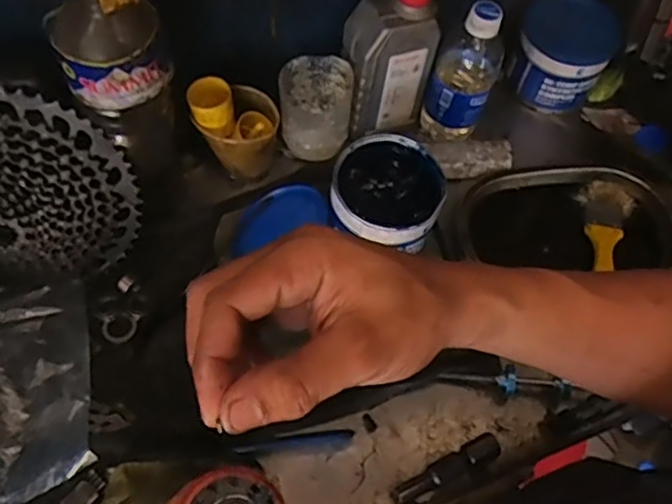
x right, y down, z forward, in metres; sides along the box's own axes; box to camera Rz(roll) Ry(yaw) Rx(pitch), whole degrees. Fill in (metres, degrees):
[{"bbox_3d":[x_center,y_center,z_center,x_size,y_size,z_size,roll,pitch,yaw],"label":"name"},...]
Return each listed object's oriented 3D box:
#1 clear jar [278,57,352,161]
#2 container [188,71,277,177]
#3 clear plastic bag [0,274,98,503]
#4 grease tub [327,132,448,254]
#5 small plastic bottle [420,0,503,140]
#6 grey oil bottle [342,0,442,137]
[{"bbox_3d":[-0.020,-0.140,0.650,0.070,0.093,0.062,7,60,1],"label":"clear jar"},{"bbox_3d":[-0.096,-0.116,0.619,0.077,0.106,0.059,-4,60,-5],"label":"container"},{"bbox_3d":[-0.261,0.105,0.528,0.112,0.032,0.192,-18,62,-13],"label":"clear plastic bag"},{"bbox_3d":[0.046,-0.046,0.599,0.098,0.079,0.105,1,60,-2],"label":"grease tub"},{"bbox_3d":[0.128,-0.178,0.648,0.063,0.158,0.053,18,60,7],"label":"small plastic bottle"},{"bbox_3d":[0.051,-0.193,0.635,0.082,0.161,0.045,-16,62,-12],"label":"grey oil bottle"}]

